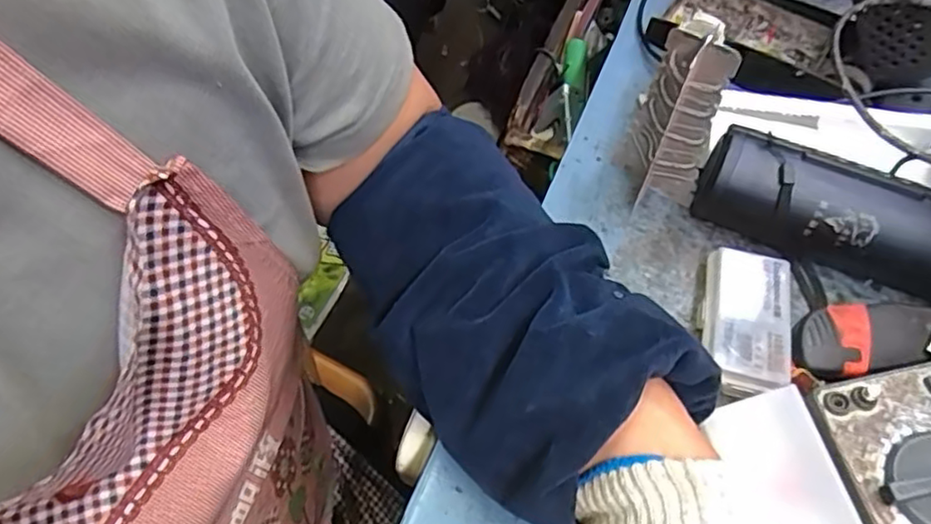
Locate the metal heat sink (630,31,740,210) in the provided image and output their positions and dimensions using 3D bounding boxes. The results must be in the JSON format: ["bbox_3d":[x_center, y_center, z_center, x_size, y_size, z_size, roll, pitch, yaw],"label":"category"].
[{"bbox_3d":[0.120,-0.077,0.373,0.033,0.116,0.037,-10,60,-10],"label":"metal heat sink"}]

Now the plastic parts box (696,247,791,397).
[{"bbox_3d":[0.153,0.033,0.363,0.042,0.018,0.084,13,59,4],"label":"plastic parts box"}]

